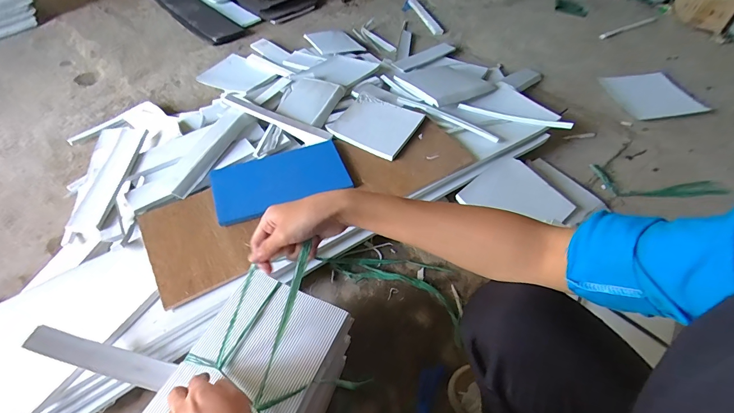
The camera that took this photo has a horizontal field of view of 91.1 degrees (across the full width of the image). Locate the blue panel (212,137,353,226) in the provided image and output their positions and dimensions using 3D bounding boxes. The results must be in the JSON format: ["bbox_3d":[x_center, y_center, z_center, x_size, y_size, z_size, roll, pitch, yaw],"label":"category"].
[{"bbox_3d":[-0.189,-0.063,0.789,0.282,0.019,0.147,-18,55,-14],"label":"blue panel"}]

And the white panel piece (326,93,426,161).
[{"bbox_3d":[0.022,-0.206,0.894,0.184,0.024,0.173,25,56,17],"label":"white panel piece"}]

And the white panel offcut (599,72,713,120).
[{"bbox_3d":[0.976,-0.390,1.234,0.281,0.017,0.236,-10,54,-9],"label":"white panel offcut"}]

